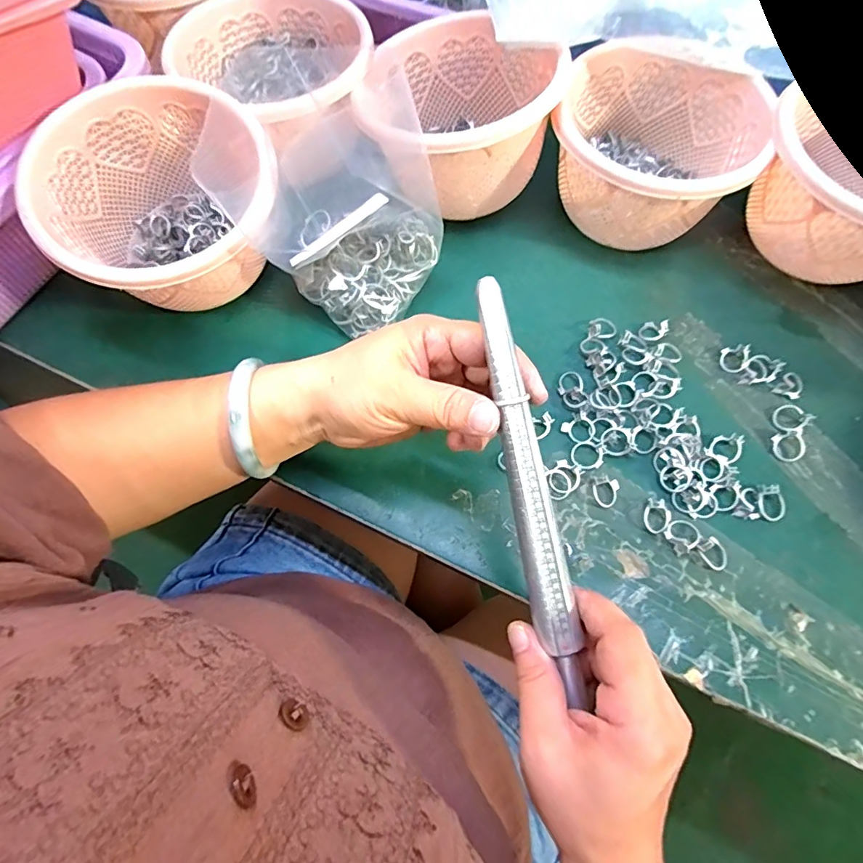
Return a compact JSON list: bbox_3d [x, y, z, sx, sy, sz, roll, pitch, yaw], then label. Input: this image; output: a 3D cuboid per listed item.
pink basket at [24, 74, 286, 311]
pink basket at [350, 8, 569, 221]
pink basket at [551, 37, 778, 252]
[{"bbox_3d":[-0.176,-0.141,0.335,0.138,0.100,0.145,-34,72,-12],"label":"pink basket"},{"bbox_3d":[0.020,-0.236,0.358,0.138,0.080,0.144,0,68,1],"label":"pink basket"},{"bbox_3d":[0.159,-0.201,0.360,0.135,0.094,0.142,15,69,7],"label":"pink basket"}]

